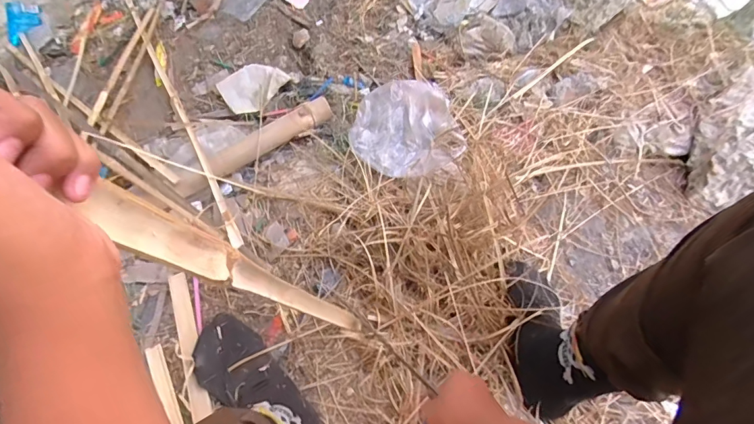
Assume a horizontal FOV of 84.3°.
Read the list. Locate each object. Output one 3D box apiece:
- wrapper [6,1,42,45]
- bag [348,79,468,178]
[{"bbox_3d":[-0.895,-0.474,1.055,0.068,0.105,0.021,-1,32,-43],"label":"wrapper"},{"bbox_3d":[0.047,-0.146,0.789,0.187,0.106,0.184,-13,65,-4],"label":"bag"}]

